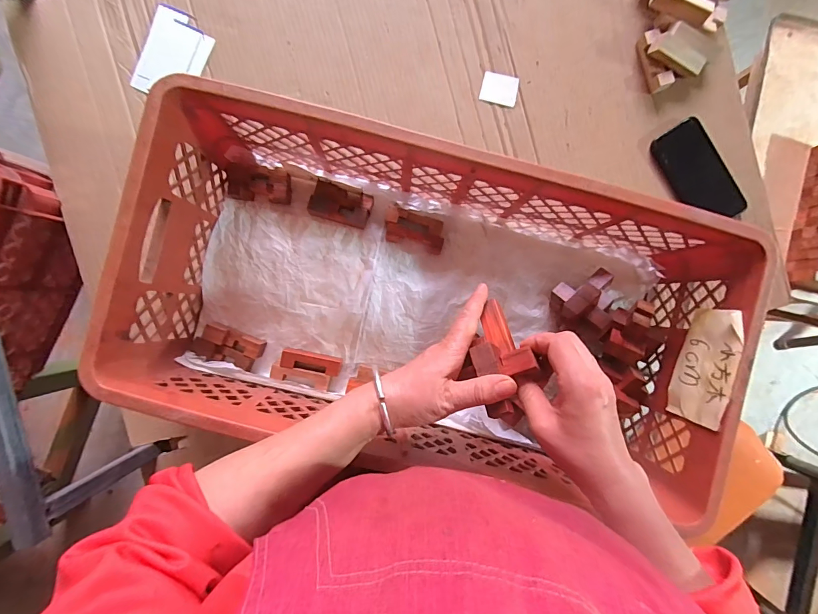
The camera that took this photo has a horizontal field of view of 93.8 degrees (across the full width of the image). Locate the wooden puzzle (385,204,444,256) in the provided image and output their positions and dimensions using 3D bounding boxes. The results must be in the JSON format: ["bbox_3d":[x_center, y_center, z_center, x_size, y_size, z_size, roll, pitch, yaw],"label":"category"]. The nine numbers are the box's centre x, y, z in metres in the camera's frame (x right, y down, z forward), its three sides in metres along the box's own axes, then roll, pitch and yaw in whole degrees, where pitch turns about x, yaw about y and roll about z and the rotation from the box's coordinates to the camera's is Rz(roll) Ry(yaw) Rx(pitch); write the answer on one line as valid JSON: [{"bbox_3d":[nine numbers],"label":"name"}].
[{"bbox_3d":[0.008,-0.107,0.534,0.085,0.026,0.044,14,90,-3],"label":"wooden puzzle"}]

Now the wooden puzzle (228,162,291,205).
[{"bbox_3d":[-0.205,-0.169,0.525,0.083,0.025,0.046,4,90,-3],"label":"wooden puzzle"}]

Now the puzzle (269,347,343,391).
[{"bbox_3d":[-0.140,0.084,0.529,0.087,0.024,0.044,13,90,-3],"label":"puzzle"}]

